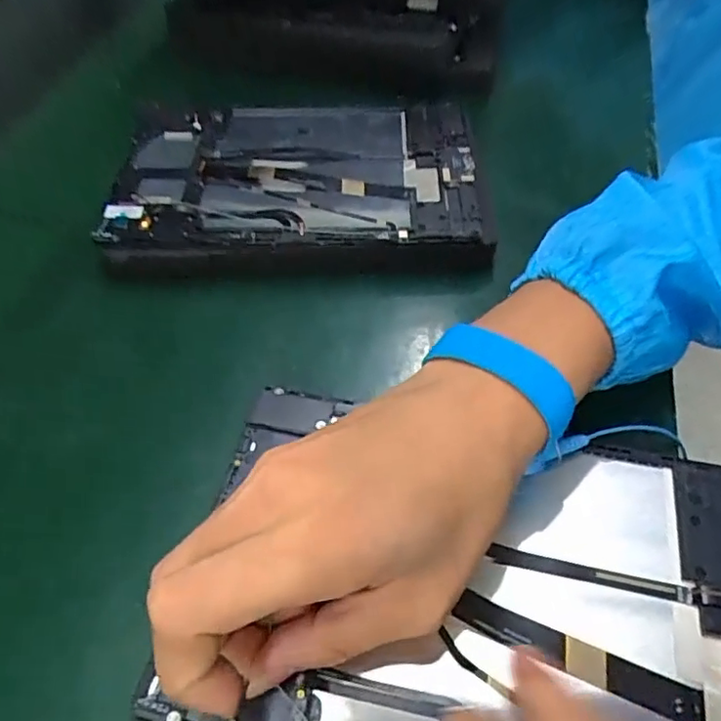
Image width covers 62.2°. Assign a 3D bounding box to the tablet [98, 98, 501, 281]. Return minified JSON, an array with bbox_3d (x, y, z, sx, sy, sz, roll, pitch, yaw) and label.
[{"bbox_3d":[-0.042,-0.122,0.407,0.239,0.027,0.157,-4,53,-2],"label":"tablet"}]

